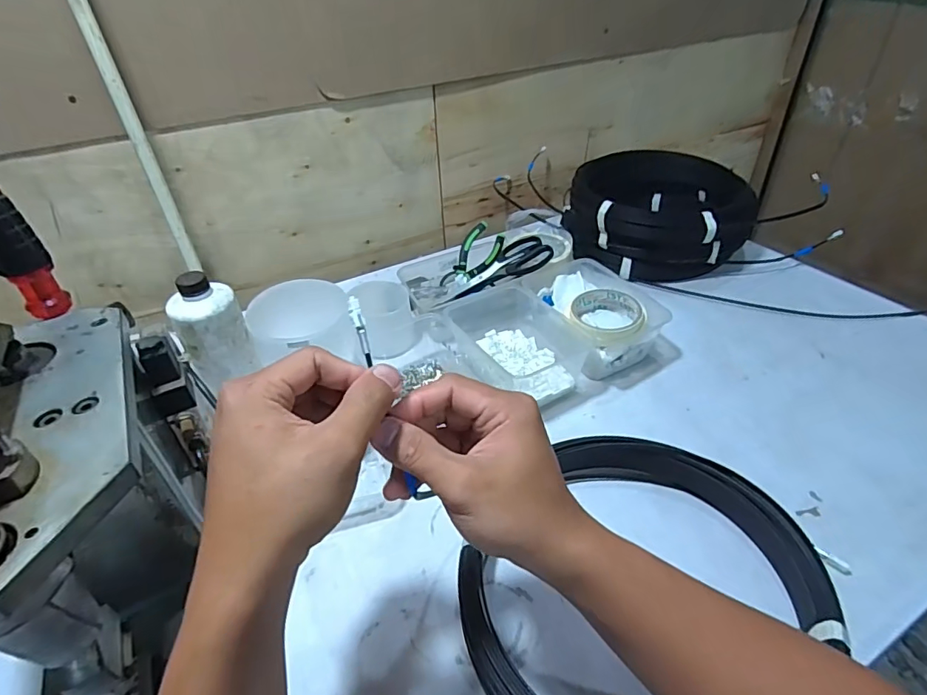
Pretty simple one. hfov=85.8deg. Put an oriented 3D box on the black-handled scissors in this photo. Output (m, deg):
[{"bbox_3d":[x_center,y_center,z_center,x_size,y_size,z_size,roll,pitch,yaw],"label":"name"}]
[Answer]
[{"bbox_3d":[0.044,-0.109,0.725,0.171,0.025,0.076,-29,41,6],"label":"black-handled scissors"}]

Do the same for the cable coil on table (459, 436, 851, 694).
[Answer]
[{"bbox_3d":[0.133,0.189,0.400,0.267,0.054,0.243,-2,40,2],"label":"cable coil on table"}]

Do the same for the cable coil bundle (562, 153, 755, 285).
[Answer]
[{"bbox_3d":[0.318,-0.230,0.839,0.269,0.114,0.270,8,39,13],"label":"cable coil bundle"}]

